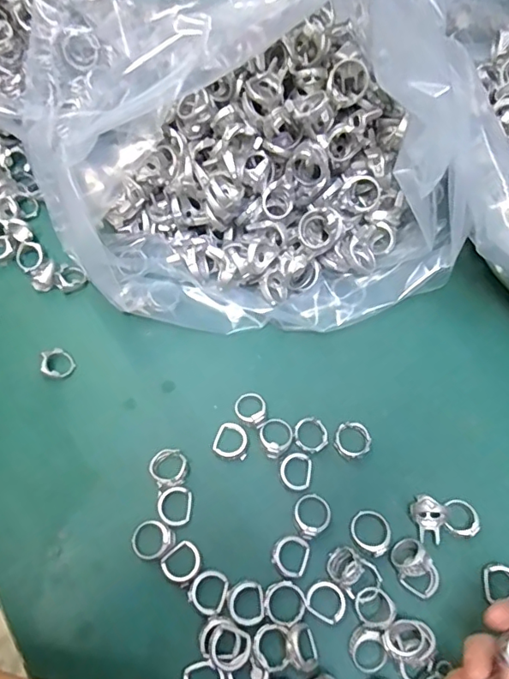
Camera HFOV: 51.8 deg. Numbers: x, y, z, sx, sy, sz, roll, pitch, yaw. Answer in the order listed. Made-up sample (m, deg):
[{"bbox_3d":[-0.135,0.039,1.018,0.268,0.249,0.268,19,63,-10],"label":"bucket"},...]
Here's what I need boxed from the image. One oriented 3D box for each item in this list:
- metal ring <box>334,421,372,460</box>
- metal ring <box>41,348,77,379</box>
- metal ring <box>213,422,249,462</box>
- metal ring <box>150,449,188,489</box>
[{"bbox_3d":[0.066,0.068,0.353,0.024,0.006,0.024,1,68,-2],"label":"metal ring"},{"bbox_3d":[-0.137,0.017,0.364,0.022,0.008,0.022,-2,93,-37],"label":"metal ring"},{"bbox_3d":[-0.016,0.068,0.349,0.022,0.005,0.024,1,68,-2],"label":"metal ring"},{"bbox_3d":[-0.055,0.083,0.338,0.023,0.010,0.025,1,68,-2],"label":"metal ring"}]

